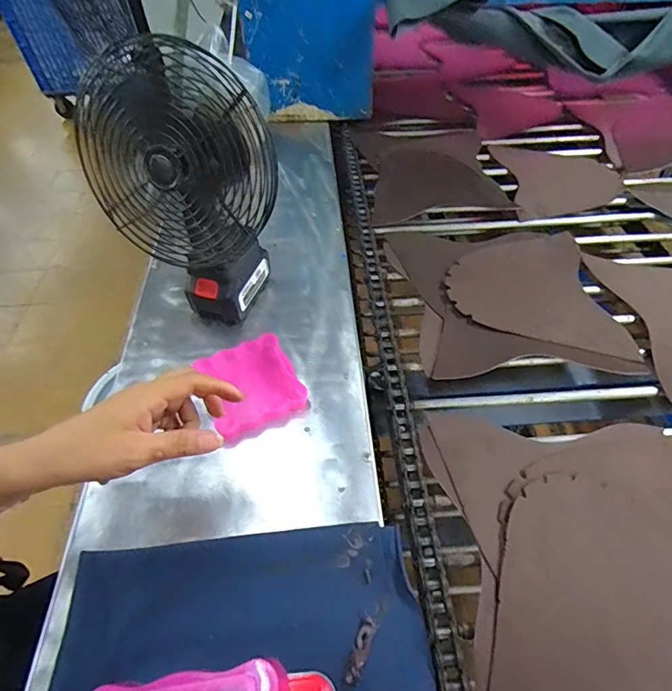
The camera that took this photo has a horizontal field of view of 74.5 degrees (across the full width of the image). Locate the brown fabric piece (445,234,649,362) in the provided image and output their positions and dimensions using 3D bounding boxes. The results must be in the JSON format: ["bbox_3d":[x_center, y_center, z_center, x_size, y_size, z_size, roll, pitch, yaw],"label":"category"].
[{"bbox_3d":[0.275,-0.082,0.646,0.217,0.016,0.248,-3,51,0],"label":"brown fabric piece"}]

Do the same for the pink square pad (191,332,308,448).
[{"bbox_3d":[-0.098,0.045,0.518,0.102,0.018,0.117,-22,54,-15],"label":"pink square pad"}]

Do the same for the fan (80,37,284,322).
[{"bbox_3d":[-0.158,-0.162,0.498,0.168,0.309,0.119,-30,56,-20],"label":"fan"}]

